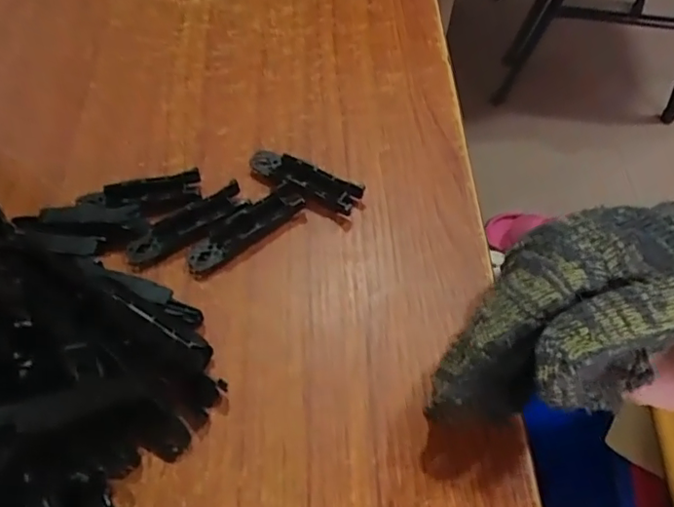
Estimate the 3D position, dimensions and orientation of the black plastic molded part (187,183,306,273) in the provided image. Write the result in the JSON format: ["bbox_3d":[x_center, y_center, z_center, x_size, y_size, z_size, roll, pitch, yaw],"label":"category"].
[{"bbox_3d":[-0.047,-0.014,0.289,0.066,0.009,0.018,-34,63,-20],"label":"black plastic molded part"}]

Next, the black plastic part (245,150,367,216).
[{"bbox_3d":[-0.019,-0.040,0.305,0.064,0.013,0.018,27,61,16],"label":"black plastic part"}]

